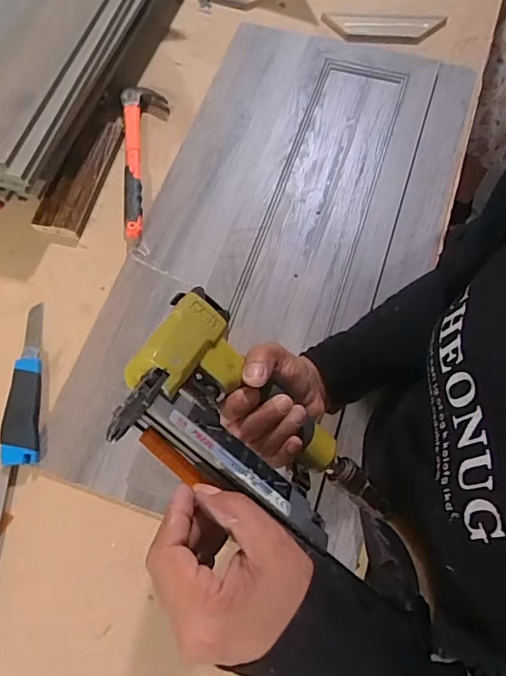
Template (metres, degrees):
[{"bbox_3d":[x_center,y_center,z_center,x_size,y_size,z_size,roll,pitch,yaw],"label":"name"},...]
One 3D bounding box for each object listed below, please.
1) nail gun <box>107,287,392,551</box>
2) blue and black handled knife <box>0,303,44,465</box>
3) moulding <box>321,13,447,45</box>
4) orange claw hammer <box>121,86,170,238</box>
[{"bbox_3d":[0.001,0.083,0.361,0.229,0.065,0.138,41,35,-17],"label":"nail gun"},{"bbox_3d":[-0.271,0.050,0.556,0.037,0.025,0.194,-9,70,-2],"label":"blue and black handled knife"},{"bbox_3d":[0.206,-0.488,0.745,0.186,0.007,0.058,5,71,3],"label":"moulding"},{"bbox_3d":[-0.148,-0.252,0.661,0.064,0.022,0.251,-7,70,-1],"label":"orange claw hammer"}]

